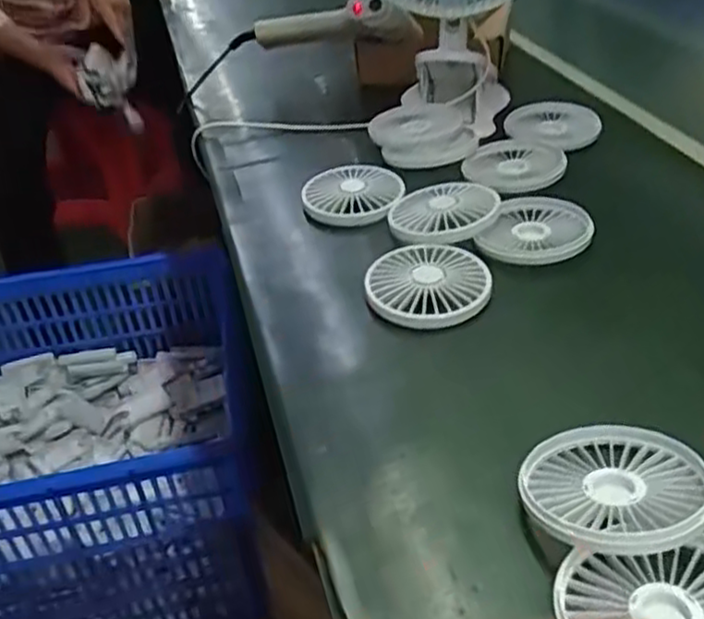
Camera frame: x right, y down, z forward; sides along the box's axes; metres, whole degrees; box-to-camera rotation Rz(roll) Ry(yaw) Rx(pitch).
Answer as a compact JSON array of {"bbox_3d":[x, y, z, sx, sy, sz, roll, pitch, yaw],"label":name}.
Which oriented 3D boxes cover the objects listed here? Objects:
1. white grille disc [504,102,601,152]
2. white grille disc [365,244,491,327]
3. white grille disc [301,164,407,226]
[{"bbox_3d":[0.202,-0.188,0.716,0.090,0.010,0.086,-3,37,2],"label":"white grille disc"},{"bbox_3d":[0.055,-0.020,0.514,0.086,0.014,0.086,-3,37,2],"label":"white grille disc"},{"bbox_3d":[0.001,-0.105,0.626,0.085,0.010,0.091,-3,37,2],"label":"white grille disc"}]

